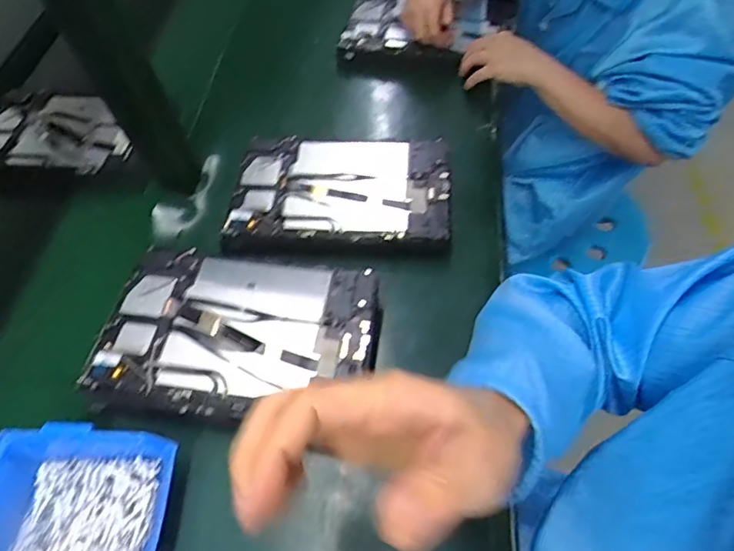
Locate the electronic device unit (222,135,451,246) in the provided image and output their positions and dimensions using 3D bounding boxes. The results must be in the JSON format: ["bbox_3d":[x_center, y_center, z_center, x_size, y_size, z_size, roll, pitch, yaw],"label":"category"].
[{"bbox_3d":[-0.028,-0.098,0.586,0.239,0.027,0.147,2,57,6],"label":"electronic device unit"}]

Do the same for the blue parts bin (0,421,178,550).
[{"bbox_3d":[-0.225,0.184,0.397,0.138,0.060,0.135,3,57,7],"label":"blue parts bin"}]

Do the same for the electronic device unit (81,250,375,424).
[{"bbox_3d":[-0.118,0.058,0.474,0.243,0.046,0.160,6,57,8],"label":"electronic device unit"}]

